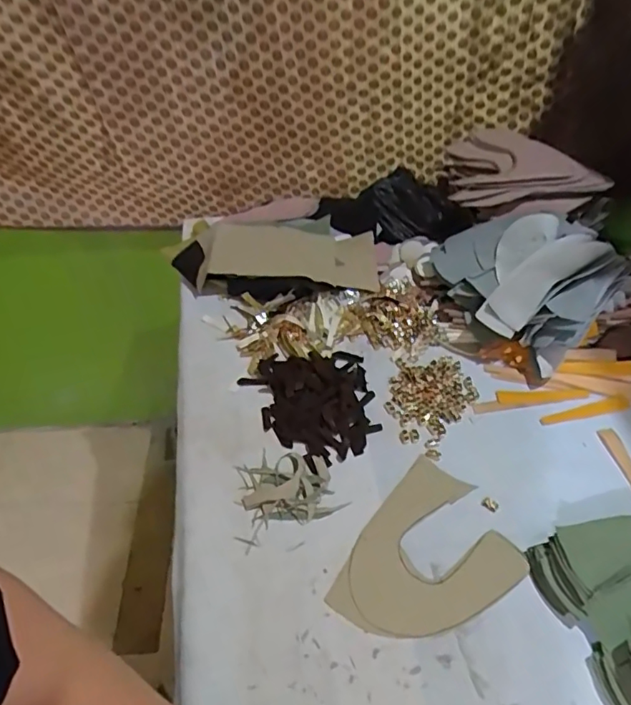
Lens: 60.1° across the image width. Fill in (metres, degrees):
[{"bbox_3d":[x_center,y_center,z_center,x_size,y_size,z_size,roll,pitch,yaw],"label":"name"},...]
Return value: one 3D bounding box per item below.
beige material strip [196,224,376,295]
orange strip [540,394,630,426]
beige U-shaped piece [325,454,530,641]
[{"bbox_3d":[-0.040,-0.151,0.834,0.263,0.022,0.127,3,49,-5],"label":"beige material strip"},{"bbox_3d":[0.337,0.074,0.682,0.117,0.004,0.020,-13,51,-7],"label":"orange strip"},{"bbox_3d":[0.122,0.214,0.559,0.148,0.004,0.192,30,56,24],"label":"beige U-shaped piece"}]

